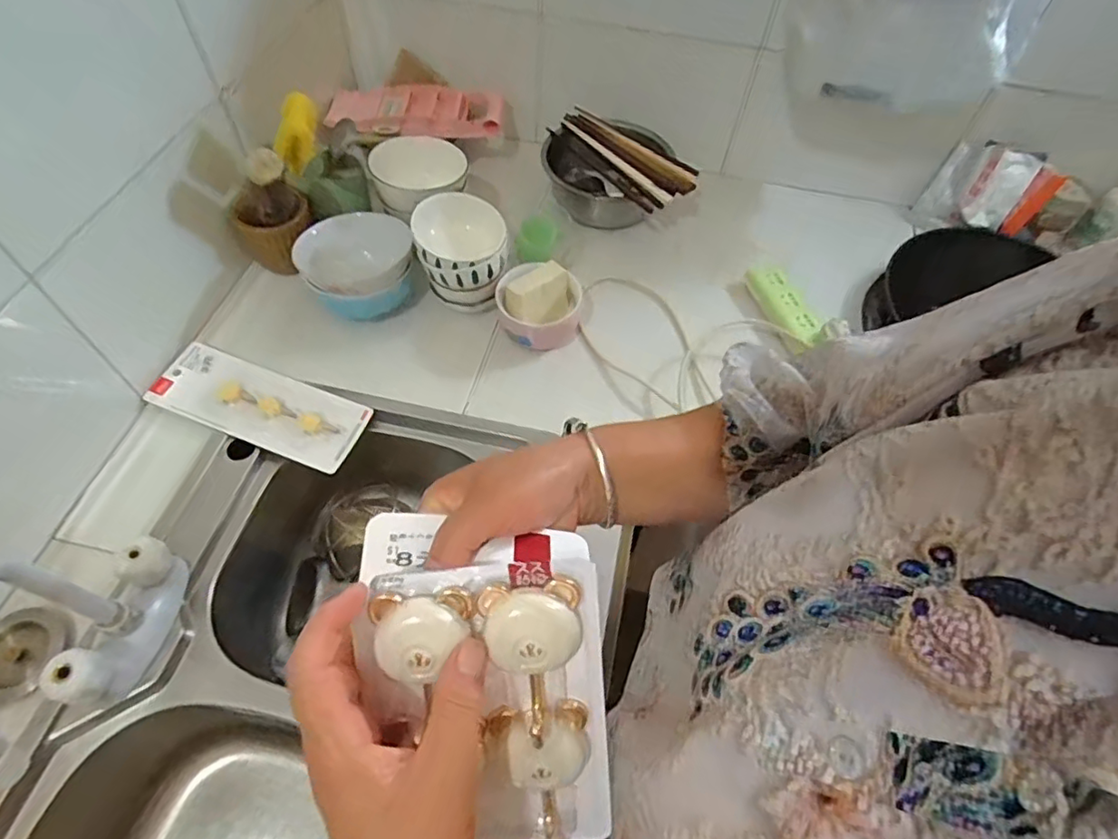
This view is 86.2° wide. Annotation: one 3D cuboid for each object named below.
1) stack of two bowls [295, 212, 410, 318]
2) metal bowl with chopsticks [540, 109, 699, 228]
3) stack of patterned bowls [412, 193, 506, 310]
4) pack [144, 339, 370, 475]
[{"bbox_3d":[-0.262,-0.203,0.784,0.133,0.087,0.134,-6,57,-7],"label":"stack of two bowls"},{"bbox_3d":[0.088,-0.377,0.945,0.244,0.091,0.203,24,59,12],"label":"metal bowl with chopsticks"},{"bbox_3d":[-0.125,-0.212,0.779,0.111,0.111,0.113,-5,57,-6],"label":"stack of patterned bowls"},{"bbox_3d":[-0.362,-0.019,0.723,0.256,0.017,0.097,19,58,9],"label":"pack"}]

